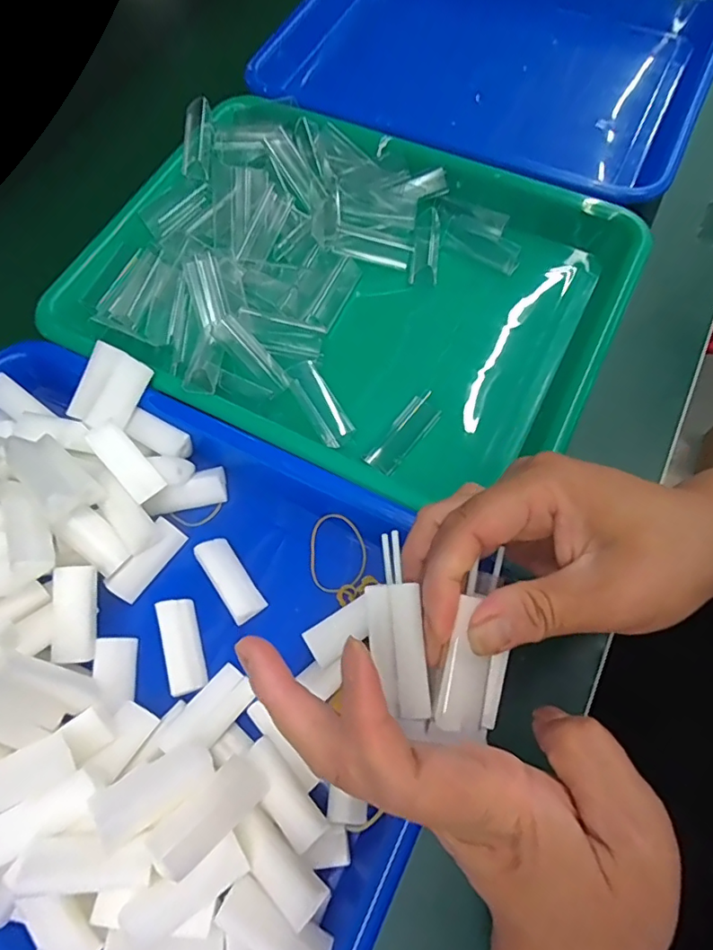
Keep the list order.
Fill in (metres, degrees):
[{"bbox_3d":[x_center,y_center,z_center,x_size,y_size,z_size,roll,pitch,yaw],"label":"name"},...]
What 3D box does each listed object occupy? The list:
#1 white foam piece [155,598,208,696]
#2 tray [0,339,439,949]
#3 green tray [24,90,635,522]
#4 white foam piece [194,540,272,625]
[{"bbox_3d":[-0.088,0.086,0.266,0.014,0.015,0.046,-17,68,-4],"label":"white foam piece"},{"bbox_3d":[-0.117,0.078,0.249,0.327,0.058,0.248,27,71,13],"label":"tray"},{"bbox_3d":[-0.011,-0.125,0.347,0.333,0.041,0.242,25,71,12],"label":"green tray"},{"bbox_3d":[-0.067,0.055,0.280,0.017,0.013,0.048,-35,70,-11],"label":"white foam piece"}]

